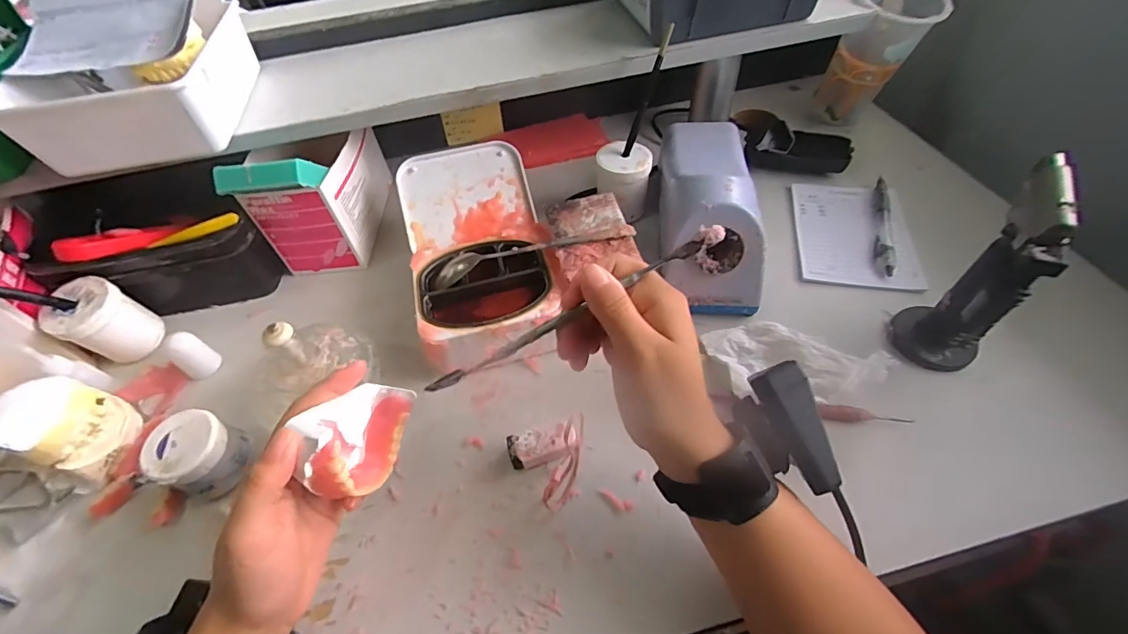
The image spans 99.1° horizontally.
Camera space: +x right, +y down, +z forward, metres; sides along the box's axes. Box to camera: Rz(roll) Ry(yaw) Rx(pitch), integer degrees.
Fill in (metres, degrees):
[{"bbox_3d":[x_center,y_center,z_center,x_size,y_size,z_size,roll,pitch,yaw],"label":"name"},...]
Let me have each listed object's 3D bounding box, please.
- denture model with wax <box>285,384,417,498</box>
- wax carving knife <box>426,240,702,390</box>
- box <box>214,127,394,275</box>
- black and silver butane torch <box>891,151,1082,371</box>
[{"bbox_3d":[-0.123,0.065,0.277,0.040,0.056,0.067,9,54,12],"label":"denture model with wax"},{"bbox_3d":[-0.004,0.003,0.268,0.174,0.006,0.009,-29,52,14],"label":"wax carving knife"},{"bbox_3d":[-0.250,-0.140,0.500,0.086,0.130,0.156,0,53,5],"label":"box"},{"bbox_3d":[0.295,-0.021,0.341,0.058,0.166,0.058,-36,58,-21],"label":"black and silver butane torch"}]

